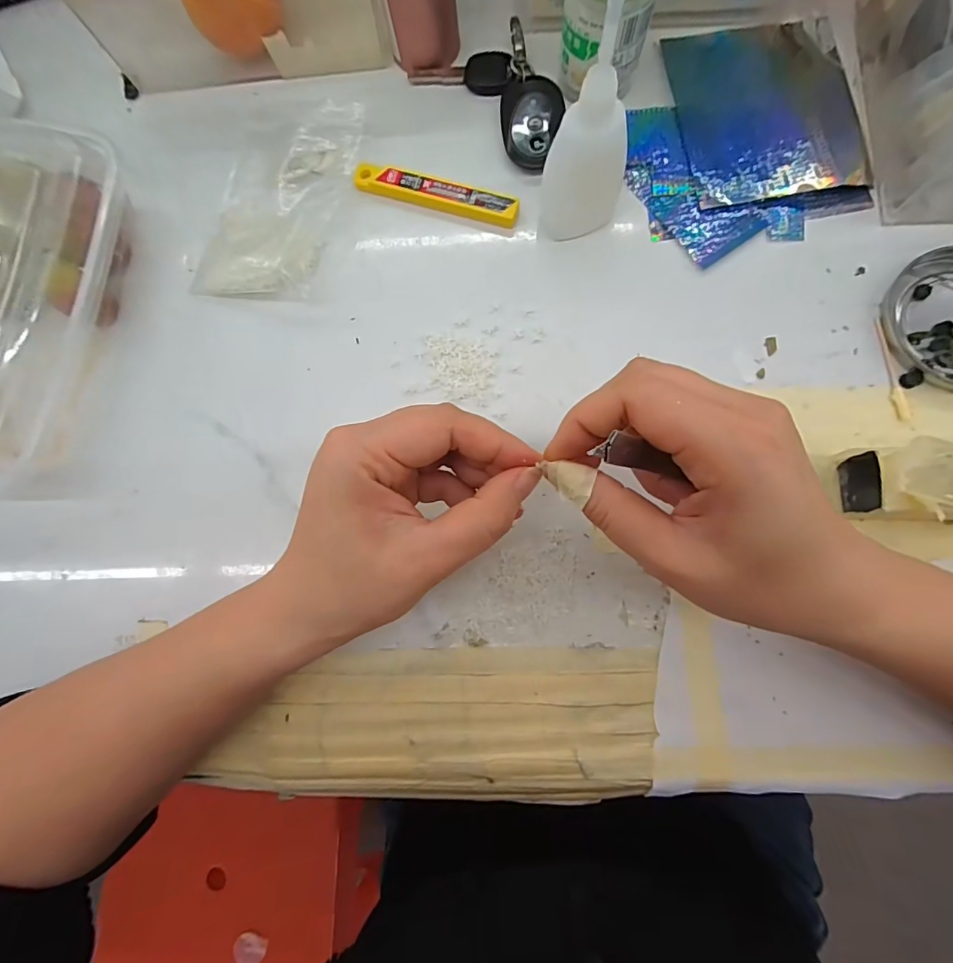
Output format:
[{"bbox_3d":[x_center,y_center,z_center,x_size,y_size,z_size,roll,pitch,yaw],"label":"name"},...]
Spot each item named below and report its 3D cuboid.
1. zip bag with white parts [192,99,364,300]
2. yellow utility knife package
[{"bbox_3d":[-0.120,-0.171,0.276,0.082,0.020,0.122,14,82,6],"label":"zip bag with white parts"},{"bbox_3d":[-0.026,-0.173,0.277,0.104,0.008,0.020,19,82,6],"label":"yellow utility knife package"}]

